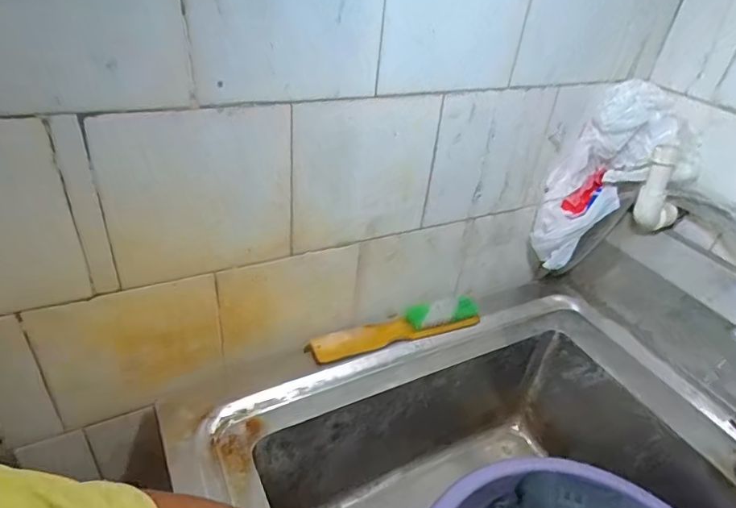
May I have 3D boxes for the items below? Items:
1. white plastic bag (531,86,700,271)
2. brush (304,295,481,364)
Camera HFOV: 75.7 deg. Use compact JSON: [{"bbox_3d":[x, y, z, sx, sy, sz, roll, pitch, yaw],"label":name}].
[{"bbox_3d":[0.271,-0.078,0.555,0.111,0.223,0.087,19,27,-29],"label":"white plastic bag"},{"bbox_3d":[0.036,0.086,0.549,0.209,0.030,0.040,-11,38,-22],"label":"brush"}]

